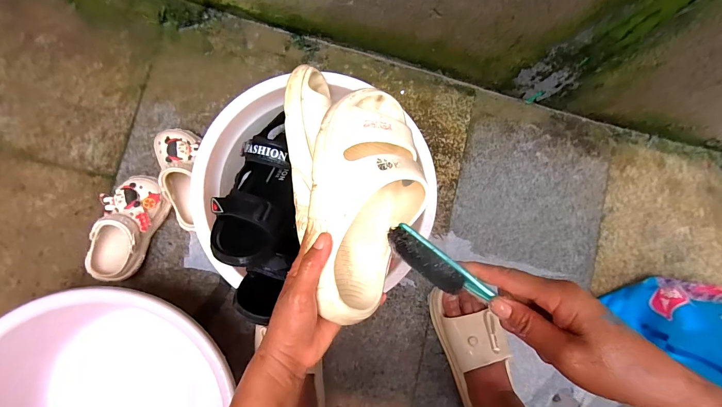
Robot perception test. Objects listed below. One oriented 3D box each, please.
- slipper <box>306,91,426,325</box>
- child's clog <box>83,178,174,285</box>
[{"bbox_3d":[0.009,-0.012,0.362,0.123,0.078,0.261,7,79,-4],"label":"slipper"},{"bbox_3d":[-0.383,0.039,0.533,0.080,0.081,0.172,28,84,-2],"label":"child's clog"}]

